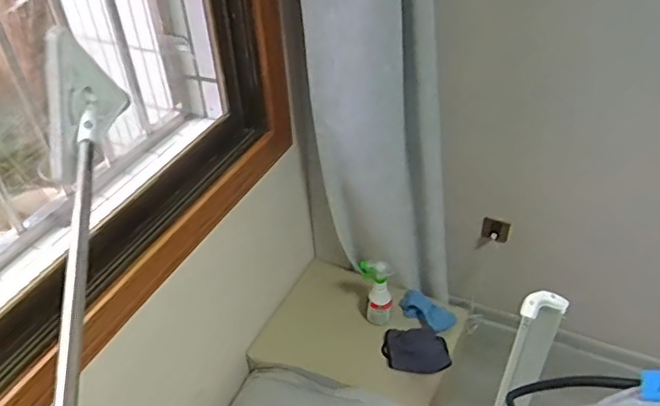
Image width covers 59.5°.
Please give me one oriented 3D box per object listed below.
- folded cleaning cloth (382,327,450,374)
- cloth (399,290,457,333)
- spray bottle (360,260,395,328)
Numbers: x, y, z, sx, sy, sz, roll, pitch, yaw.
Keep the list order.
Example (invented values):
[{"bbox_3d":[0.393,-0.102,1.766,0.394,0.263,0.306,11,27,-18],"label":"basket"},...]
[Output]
[{"bbox_3d":[0.228,0.388,1.517,0.165,0.033,0.116,-3,40,-1],"label":"folded cleaning cloth"},{"bbox_3d":[0.268,0.296,1.595,0.162,0.032,0.087,27,48,31],"label":"cloth"},{"bbox_3d":[0.122,0.238,1.538,0.091,0.178,0.083,4,40,7],"label":"spray bottle"}]

